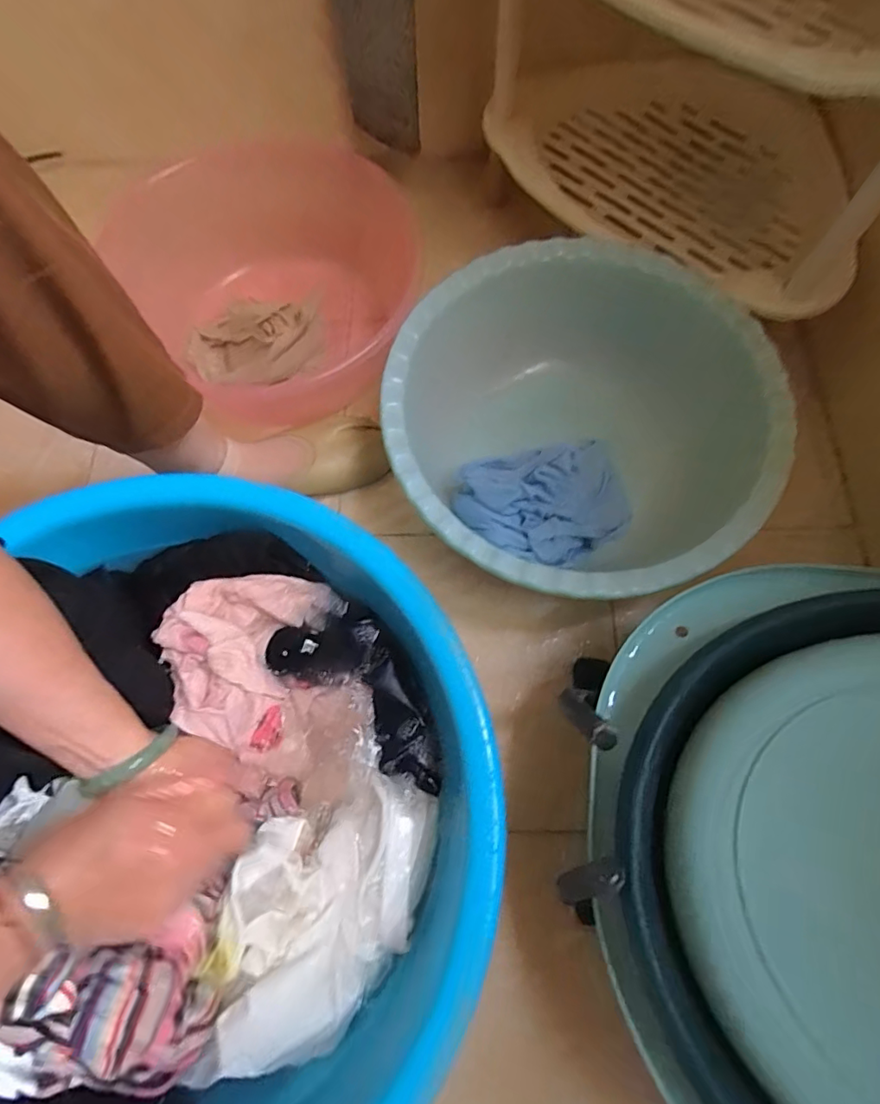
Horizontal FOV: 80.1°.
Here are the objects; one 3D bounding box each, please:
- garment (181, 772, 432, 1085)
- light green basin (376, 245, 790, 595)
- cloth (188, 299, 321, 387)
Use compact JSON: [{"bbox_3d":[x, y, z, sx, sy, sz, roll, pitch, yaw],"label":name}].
[{"bbox_3d":[-0.087,0.268,0.379,0.128,0.036,0.206,16,71,6],"label":"garment"},{"bbox_3d":[0.130,-0.142,0.554,0.367,0.131,0.343,0,70,0],"label":"light green basin"},{"bbox_3d":[-0.233,-0.269,0.649,0.180,0.066,0.103,7,70,3],"label":"cloth"}]

